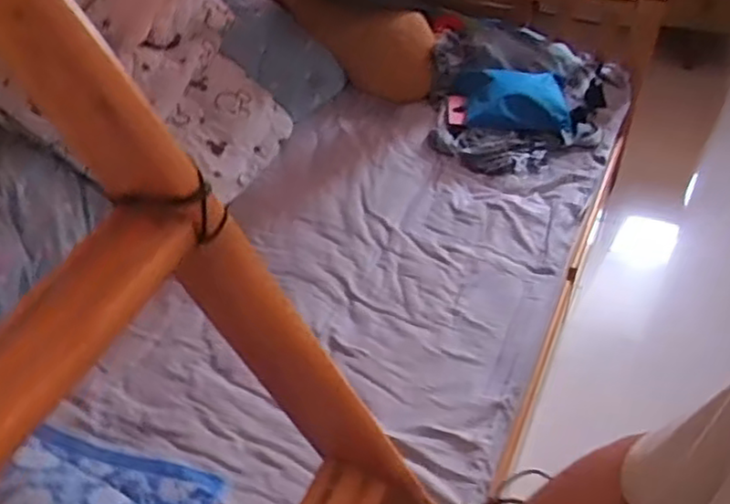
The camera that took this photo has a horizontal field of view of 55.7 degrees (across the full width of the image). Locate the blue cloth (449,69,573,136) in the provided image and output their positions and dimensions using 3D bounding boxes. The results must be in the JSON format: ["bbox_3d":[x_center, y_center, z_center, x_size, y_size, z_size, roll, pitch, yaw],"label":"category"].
[{"bbox_3d":[0.396,-0.413,1.862,0.316,0.095,0.150,8,47,12],"label":"blue cloth"}]

